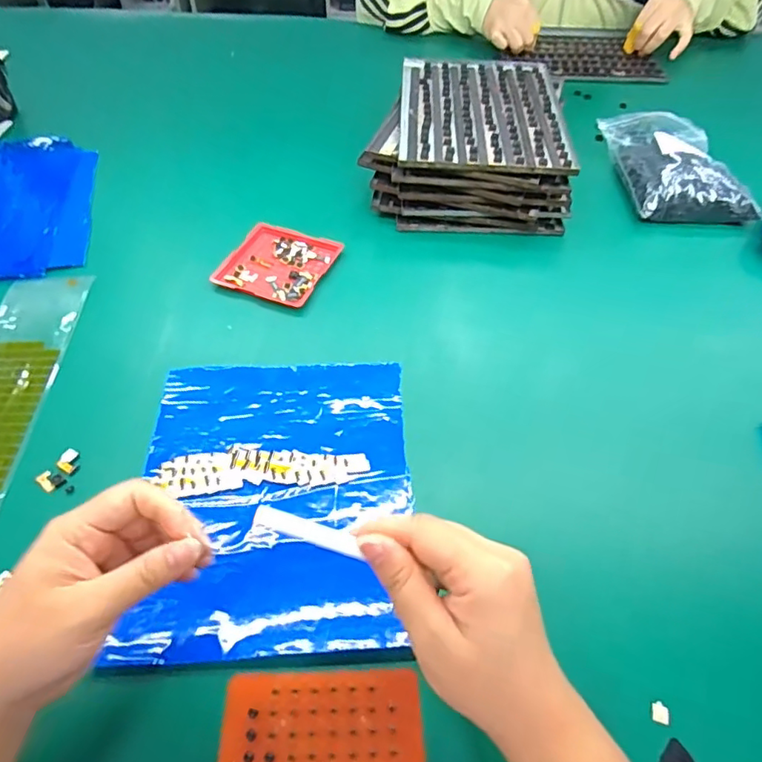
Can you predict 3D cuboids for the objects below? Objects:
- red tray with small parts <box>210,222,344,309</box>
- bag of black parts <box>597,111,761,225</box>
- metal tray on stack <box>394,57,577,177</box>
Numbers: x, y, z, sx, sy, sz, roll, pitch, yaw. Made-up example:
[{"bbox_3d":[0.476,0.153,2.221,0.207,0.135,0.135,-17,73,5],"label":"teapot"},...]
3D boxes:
[{"bbox_3d":[-0.103,-0.120,0.546,0.102,0.008,0.099,18,52,13],"label":"red tray with small parts"},{"bbox_3d":[0.348,-0.261,0.647,0.136,0.044,0.195,0,51,-2],"label":"bag of black parts"},{"bbox_3d":[0.113,-0.307,0.619,0.179,0.010,0.242,3,51,1],"label":"metal tray on stack"}]

